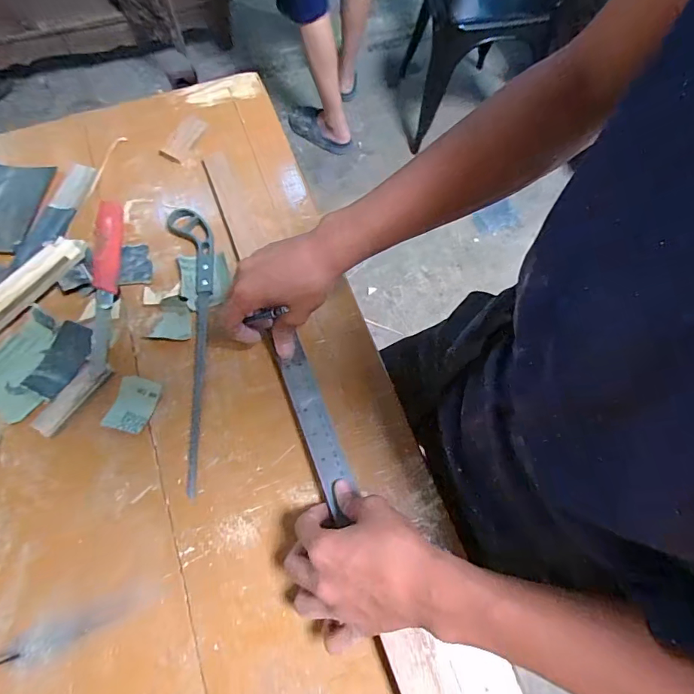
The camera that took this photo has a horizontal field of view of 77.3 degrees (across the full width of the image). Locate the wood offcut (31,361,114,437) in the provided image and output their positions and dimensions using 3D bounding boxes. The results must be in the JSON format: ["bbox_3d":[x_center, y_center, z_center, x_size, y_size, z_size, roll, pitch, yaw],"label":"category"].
[{"bbox_3d":[-0.278,0.050,0.440,0.030,0.006,0.082,31,72,9],"label":"wood offcut"}]

